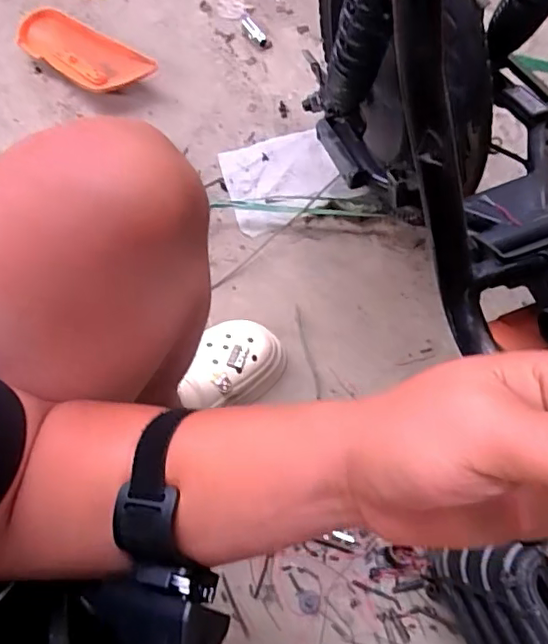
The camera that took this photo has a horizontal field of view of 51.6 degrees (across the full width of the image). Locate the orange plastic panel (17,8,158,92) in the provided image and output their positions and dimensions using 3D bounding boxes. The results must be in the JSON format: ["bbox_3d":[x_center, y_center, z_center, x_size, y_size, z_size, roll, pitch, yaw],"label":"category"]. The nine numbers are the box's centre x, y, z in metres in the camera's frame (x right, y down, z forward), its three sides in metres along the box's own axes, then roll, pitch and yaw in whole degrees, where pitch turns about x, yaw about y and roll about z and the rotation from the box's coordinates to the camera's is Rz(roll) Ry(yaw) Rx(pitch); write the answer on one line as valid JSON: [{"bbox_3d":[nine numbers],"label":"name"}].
[{"bbox_3d":[-0.347,-0.488,1.042,0.311,0.044,0.104,33,107,14],"label":"orange plastic panel"}]

